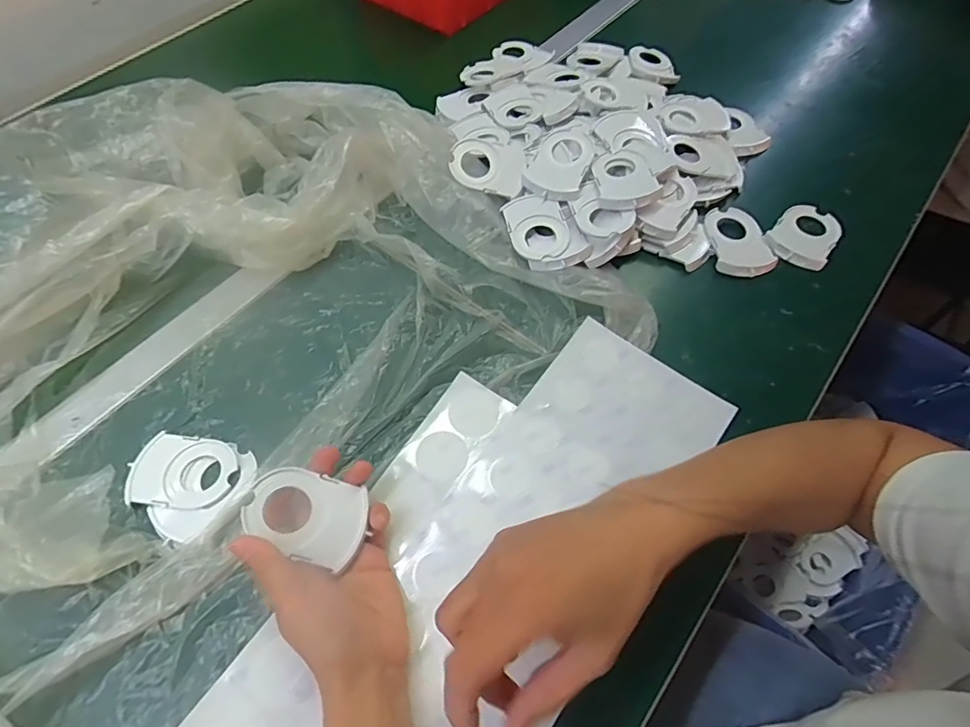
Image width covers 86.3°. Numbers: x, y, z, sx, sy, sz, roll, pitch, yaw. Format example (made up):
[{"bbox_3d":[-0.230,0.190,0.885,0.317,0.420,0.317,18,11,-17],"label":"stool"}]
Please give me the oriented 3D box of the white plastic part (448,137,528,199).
[{"bbox_3d":[0.004,-0.197,0.512,0.070,0.015,0.056,7,60,5],"label":"white plastic part"}]

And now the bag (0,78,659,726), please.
[{"bbox_3d":[-0.203,0.014,0.396,0.517,0.096,0.610,28,64,16],"label":"bag"}]

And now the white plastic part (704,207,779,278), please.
[{"bbox_3d":[0.244,-0.118,0.499,0.058,0.010,0.075,-5,60,-3],"label":"white plastic part"}]

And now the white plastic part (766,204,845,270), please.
[{"bbox_3d":[0.315,-0.129,0.508,0.057,0.019,0.078,34,65,18],"label":"white plastic part"}]

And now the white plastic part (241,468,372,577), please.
[{"bbox_3d":[-0.116,0.100,0.340,0.075,0.004,0.052,20,64,-14],"label":"white plastic part"}]

